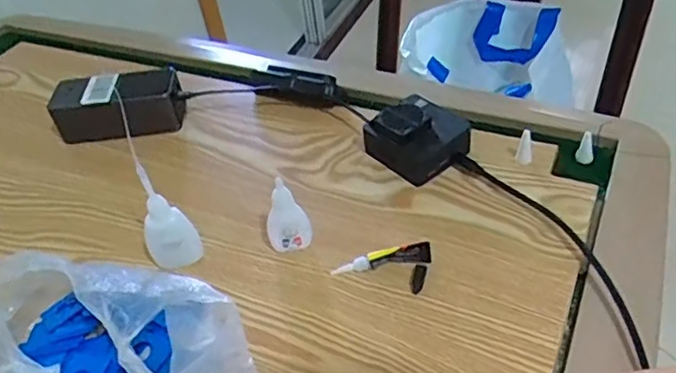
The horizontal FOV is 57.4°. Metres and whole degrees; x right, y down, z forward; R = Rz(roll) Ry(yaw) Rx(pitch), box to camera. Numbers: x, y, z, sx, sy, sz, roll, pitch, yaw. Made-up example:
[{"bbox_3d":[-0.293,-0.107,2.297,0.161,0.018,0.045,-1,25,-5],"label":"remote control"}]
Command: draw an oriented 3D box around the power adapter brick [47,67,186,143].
[{"bbox_3d":[-0.231,-0.086,0.652,0.131,0.050,0.065,-9,43,-1],"label":"power adapter brick"}]

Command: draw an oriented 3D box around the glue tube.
[{"bbox_3d":[0.034,0.056,0.492,0.078,0.018,0.016,-6,43,2],"label":"glue tube"}]

